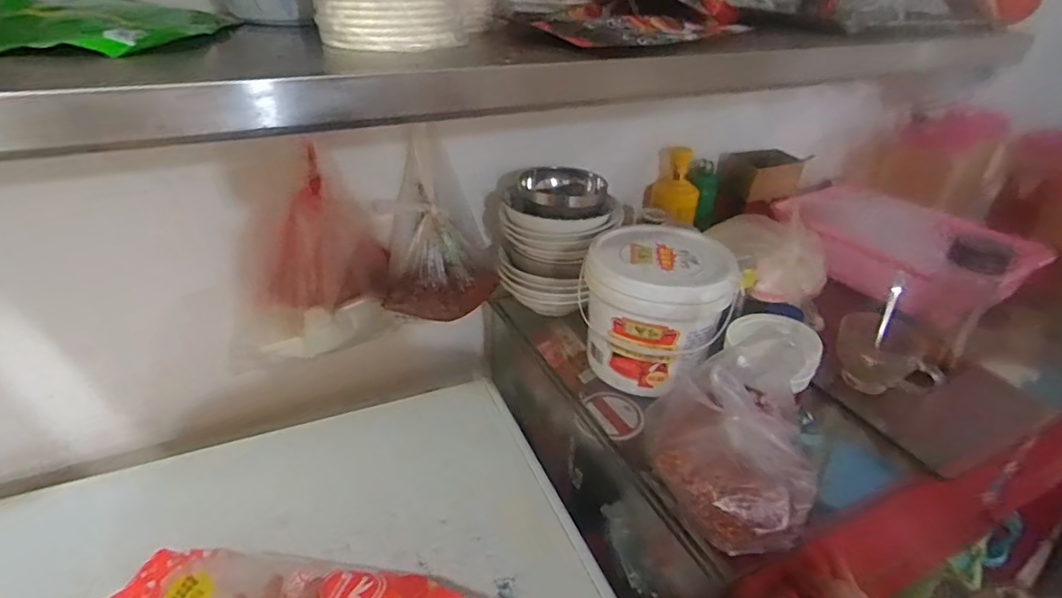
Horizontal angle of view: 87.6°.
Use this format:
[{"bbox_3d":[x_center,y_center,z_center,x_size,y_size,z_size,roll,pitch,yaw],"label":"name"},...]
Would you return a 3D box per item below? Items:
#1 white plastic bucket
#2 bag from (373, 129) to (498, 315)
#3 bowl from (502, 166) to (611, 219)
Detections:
[{"bbox_3d":[0.175,0.011,0.773,0.189,0.173,0.178,2,32,-1],"label":"white plastic bucket"},{"bbox_3d":[-0.144,-0.100,0.859,0.178,0.245,0.129,1,32,-2],"label":"bag"},{"bbox_3d":[0.041,-0.165,0.862,0.142,0.047,0.142,2,32,-1],"label":"bowl"}]

